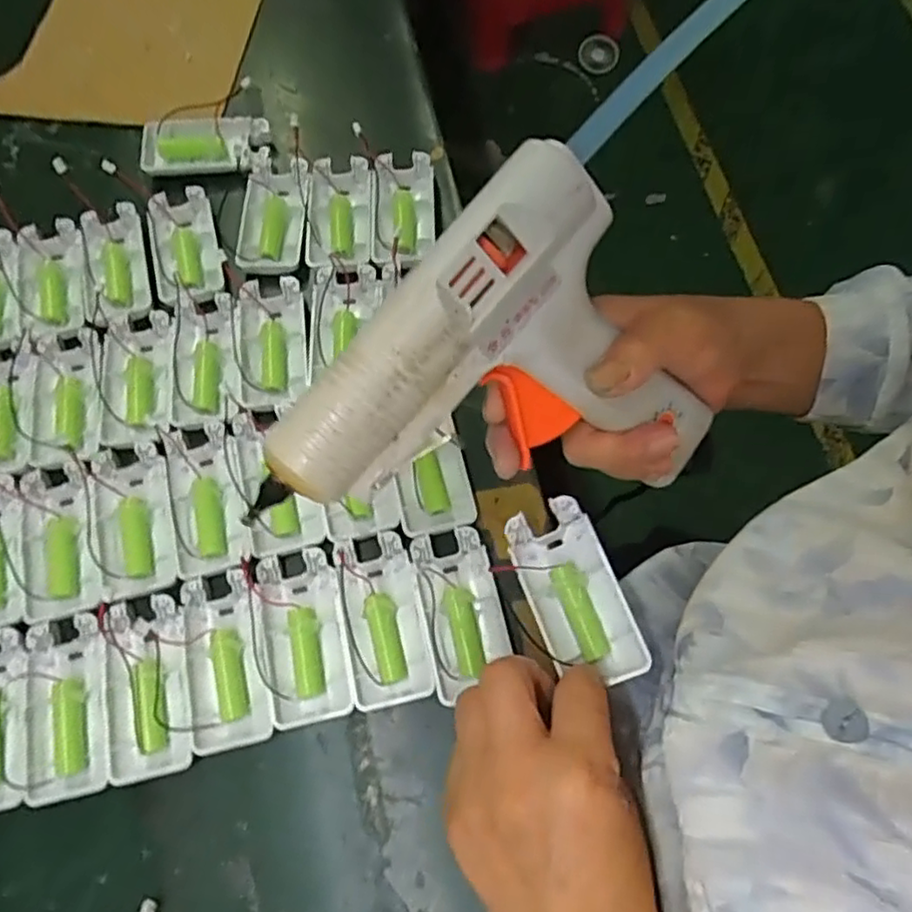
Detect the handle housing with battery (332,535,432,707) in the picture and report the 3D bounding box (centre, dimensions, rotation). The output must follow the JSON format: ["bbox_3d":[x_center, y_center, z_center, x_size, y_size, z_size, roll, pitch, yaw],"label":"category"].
[{"bbox_3d":[-0.044,0.095,0.392,0.044,0.016,0.096,-11,71,-4],"label":"handle housing with battery"}]

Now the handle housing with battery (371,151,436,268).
[{"bbox_3d":[-0.038,-0.179,0.482,0.044,0.017,0.091,-1,71,0],"label":"handle housing with battery"}]

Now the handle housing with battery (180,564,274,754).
[{"bbox_3d":[-0.131,0.115,0.384,0.046,0.015,0.096,-11,71,-4],"label":"handle housing with battery"}]

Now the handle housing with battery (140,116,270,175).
[{"bbox_3d":[-0.189,-0.236,0.504,0.094,0.016,0.049,2,71,1],"label":"handle housing with battery"}]

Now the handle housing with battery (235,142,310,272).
[{"bbox_3d":[-0.131,-0.181,0.482,0.044,0.018,0.102,0,71,0],"label":"handle housing with battery"}]

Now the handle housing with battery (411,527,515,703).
[{"bbox_3d":[0.003,0.089,0.386,0.044,0.016,0.090,-11,71,-4],"label":"handle housing with battery"}]

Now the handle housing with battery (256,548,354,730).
[{"bbox_3d":[-0.088,0.103,0.388,0.044,0.015,0.095,-12,71,-4],"label":"handle housing with battery"}]

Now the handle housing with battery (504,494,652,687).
[{"bbox_3d":[0.060,0.071,0.346,0.042,0.027,0.092,-20,72,-7],"label":"handle housing with battery"}]

